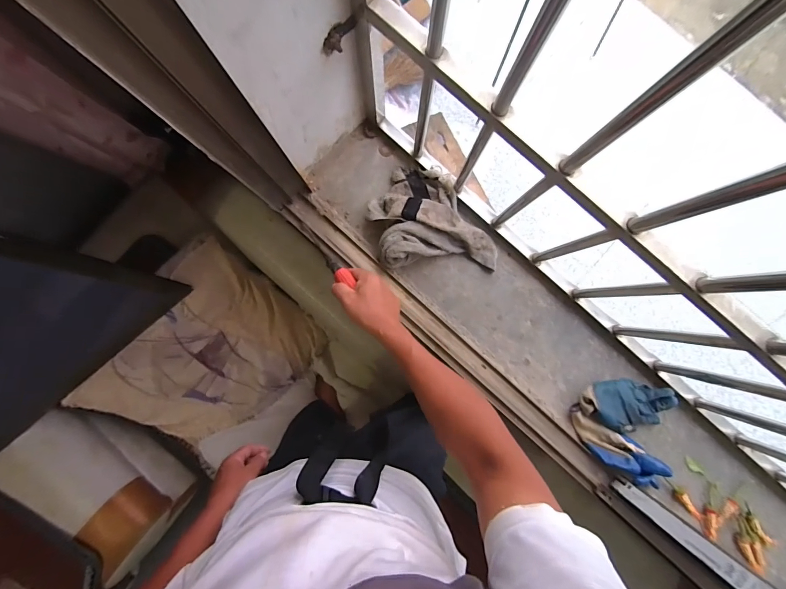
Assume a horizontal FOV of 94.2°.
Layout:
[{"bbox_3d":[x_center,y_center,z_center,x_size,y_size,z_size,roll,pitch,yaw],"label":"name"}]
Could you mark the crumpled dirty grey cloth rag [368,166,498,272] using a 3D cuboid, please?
[{"bbox_3d":[0.078,-0.150,0.697,0.243,0.072,0.199,-1,89,0],"label":"crumpled dirty grey cloth rag"}]

